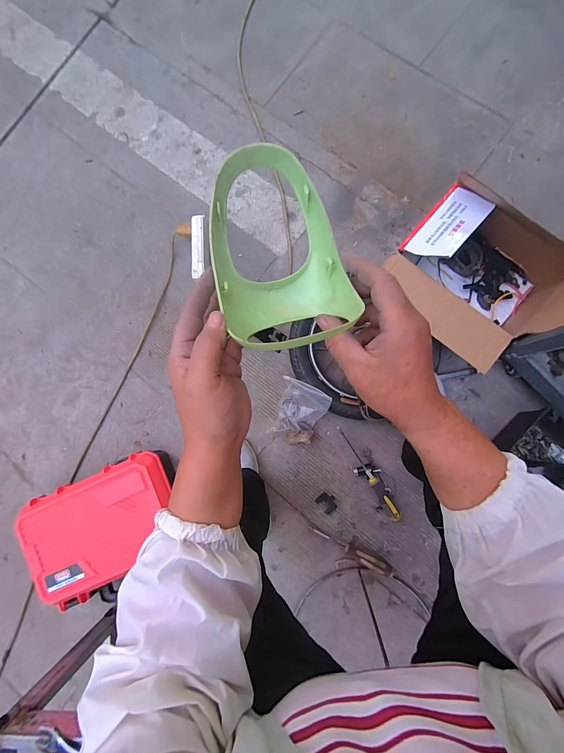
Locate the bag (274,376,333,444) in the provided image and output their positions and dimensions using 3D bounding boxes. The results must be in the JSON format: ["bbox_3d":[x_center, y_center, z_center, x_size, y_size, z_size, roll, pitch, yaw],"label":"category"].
[{"bbox_3d":[0.038,0.093,0.788,0.122,0.059,0.152,24,89,7],"label":"bag"}]

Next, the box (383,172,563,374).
[{"bbox_3d":[0.428,-0.213,0.707,0.345,0.201,0.312,40,91,7],"label":"box"}]

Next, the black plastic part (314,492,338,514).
[{"bbox_3d":[0.115,0.316,0.785,0.041,0.011,0.051,-40,83,3],"label":"black plastic part"}]

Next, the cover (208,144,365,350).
[{"bbox_3d":[-0.004,-0.104,0.282,0.114,0.084,0.143,-17,85,5],"label":"cover"}]

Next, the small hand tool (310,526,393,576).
[{"bbox_3d":[0.170,0.425,0.758,0.211,0.032,0.029,24,87,6],"label":"small hand tool"}]

